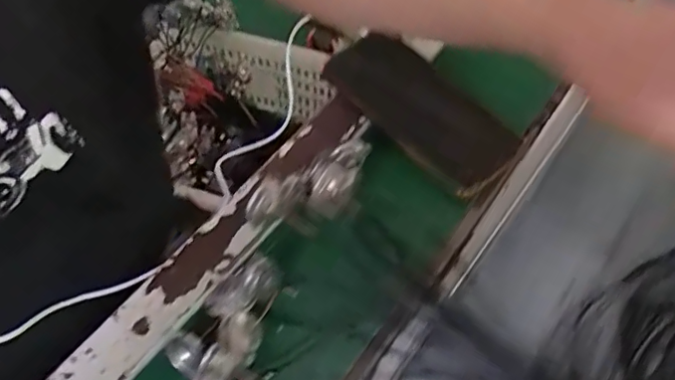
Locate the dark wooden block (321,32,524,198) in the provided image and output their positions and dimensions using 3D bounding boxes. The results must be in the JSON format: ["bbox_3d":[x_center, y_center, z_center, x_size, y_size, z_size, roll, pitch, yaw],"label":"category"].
[{"bbox_3d":[0.061,-0.064,0.424,0.057,0.019,0.151,-38,68,-22],"label":"dark wooden block"}]

